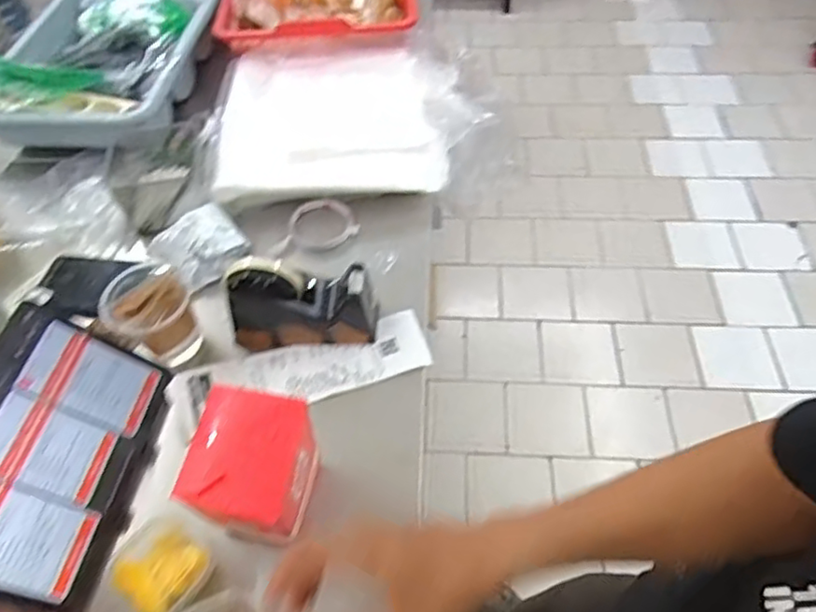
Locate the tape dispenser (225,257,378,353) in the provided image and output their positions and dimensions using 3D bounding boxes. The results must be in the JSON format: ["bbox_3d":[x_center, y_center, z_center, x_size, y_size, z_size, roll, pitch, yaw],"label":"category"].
[{"bbox_3d":[-0.118,-0.005,0.684,0.160,0.097,0.056,-4,52,0],"label":"tape dispenser"}]

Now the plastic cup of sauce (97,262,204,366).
[{"bbox_3d":[-0.269,0.013,0.664,0.084,0.105,0.081,-1,52,2],"label":"plastic cup of sauce"}]

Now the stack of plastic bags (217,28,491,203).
[{"bbox_3d":[-0.086,-0.274,0.884,0.378,0.075,0.299,-3,52,1],"label":"stack of plastic bags"}]

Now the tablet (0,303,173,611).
[{"bbox_3d":[-0.333,0.137,0.581,0.025,0.174,0.243,-26,42,40],"label":"tablet"}]

